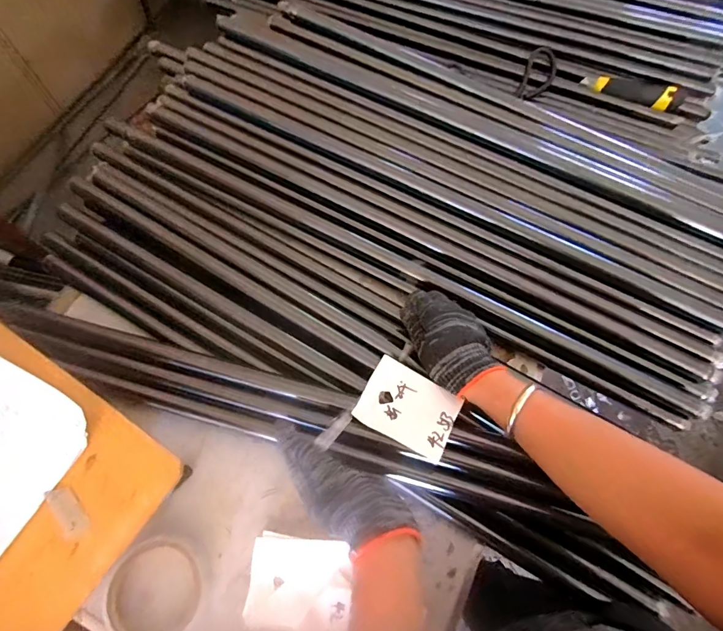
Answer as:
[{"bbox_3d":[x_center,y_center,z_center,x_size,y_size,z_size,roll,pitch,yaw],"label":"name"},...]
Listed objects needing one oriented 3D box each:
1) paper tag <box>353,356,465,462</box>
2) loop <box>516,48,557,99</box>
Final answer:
[{"bbox_3d":[0.050,0.097,0.438,0.098,0.006,0.076,28,64,12],"label":"paper tag"},{"bbox_3d":[0.298,-0.406,0.694,0.051,0.012,0.108,25,81,7],"label":"loop"}]

